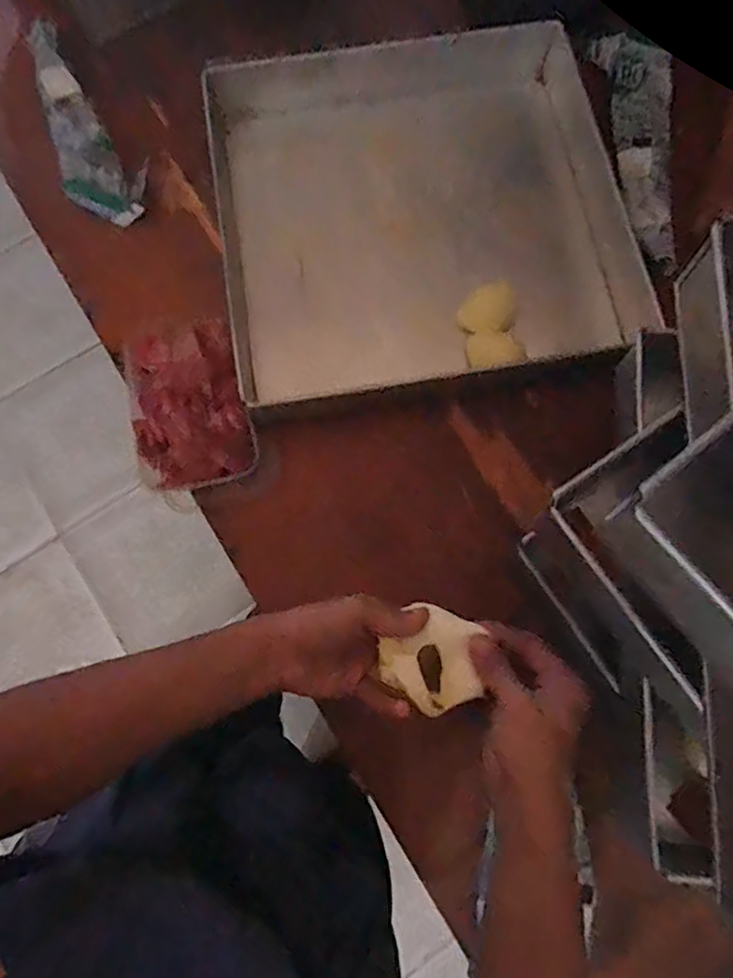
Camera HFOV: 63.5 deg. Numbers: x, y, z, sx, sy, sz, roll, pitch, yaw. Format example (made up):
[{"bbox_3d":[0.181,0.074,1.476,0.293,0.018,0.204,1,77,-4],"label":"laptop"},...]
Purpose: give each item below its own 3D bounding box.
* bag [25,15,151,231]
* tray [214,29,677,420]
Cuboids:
[{"bbox_3d":[-0.326,-0.421,0.678,0.082,0.032,0.275,-24,77,-6],"label":"bag"},{"bbox_3d":[0.066,-0.300,0.635,0.455,0.060,0.427,-6,76,-2],"label":"tray"}]

